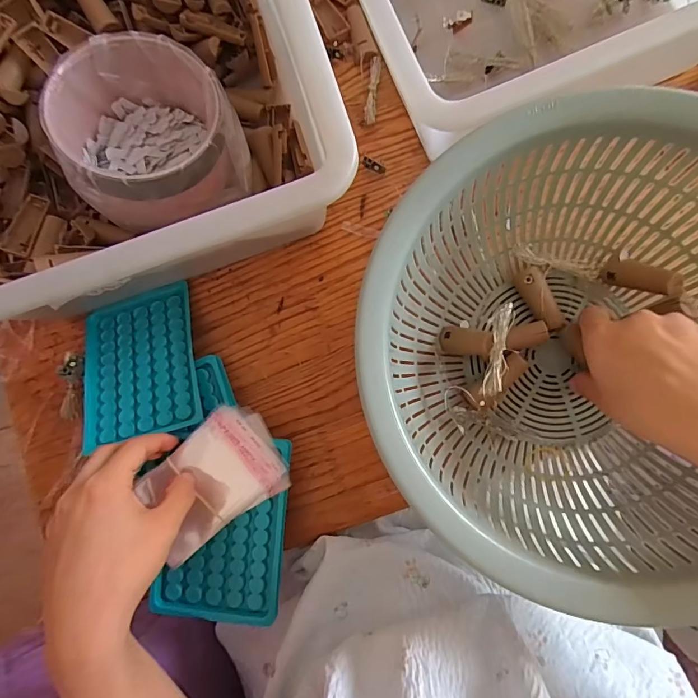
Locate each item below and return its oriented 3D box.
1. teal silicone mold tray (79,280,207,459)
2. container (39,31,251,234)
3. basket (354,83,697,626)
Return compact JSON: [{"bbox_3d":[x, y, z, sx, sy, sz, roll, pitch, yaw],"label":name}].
[{"bbox_3d":[-0.169,0.010,0.359,0.091,0.007,0.124,-15,65,3],"label":"teal silicone mold tray"},{"bbox_3d":[-0.144,-0.156,0.334,0.125,0.084,0.125,2,76,-9],"label":"container"},{"bbox_3d":[0.152,-0.004,0.294,0.268,0.115,0.266,0,84,5],"label":"basket"}]

